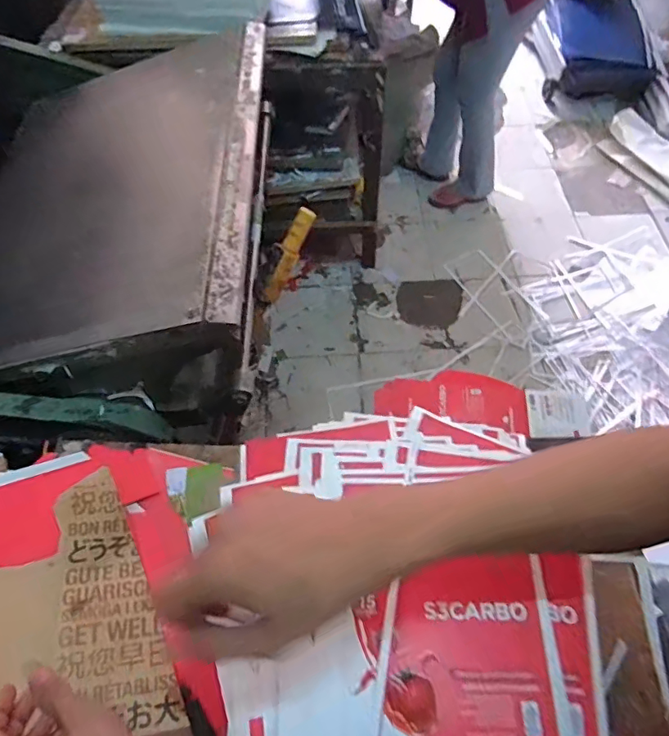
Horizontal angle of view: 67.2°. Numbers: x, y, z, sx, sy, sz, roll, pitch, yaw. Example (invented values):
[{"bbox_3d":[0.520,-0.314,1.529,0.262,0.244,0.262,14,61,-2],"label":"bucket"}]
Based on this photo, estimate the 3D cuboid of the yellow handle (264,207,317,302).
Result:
[{"bbox_3d":[-0.085,-0.210,0.936,0.035,0.033,0.175,30,107,17],"label":"yellow handle"}]

